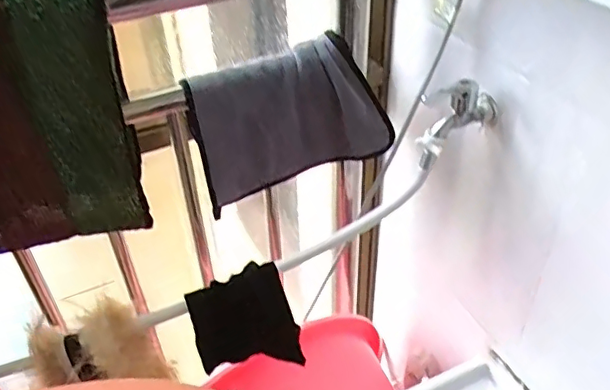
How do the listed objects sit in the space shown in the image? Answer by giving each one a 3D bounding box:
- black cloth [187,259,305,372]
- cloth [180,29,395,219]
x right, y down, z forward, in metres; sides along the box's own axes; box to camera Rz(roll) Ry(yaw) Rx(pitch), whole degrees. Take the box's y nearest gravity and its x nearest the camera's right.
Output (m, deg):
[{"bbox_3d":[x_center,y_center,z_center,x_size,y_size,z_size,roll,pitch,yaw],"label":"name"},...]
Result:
[{"bbox_3d":[-0.075,0.170,0.715,0.125,0.171,0.030,-19,43,-18],"label":"black cloth"},{"bbox_3d":[-0.017,-0.094,0.733,0.252,0.175,0.063,-16,42,-15],"label":"cloth"}]

